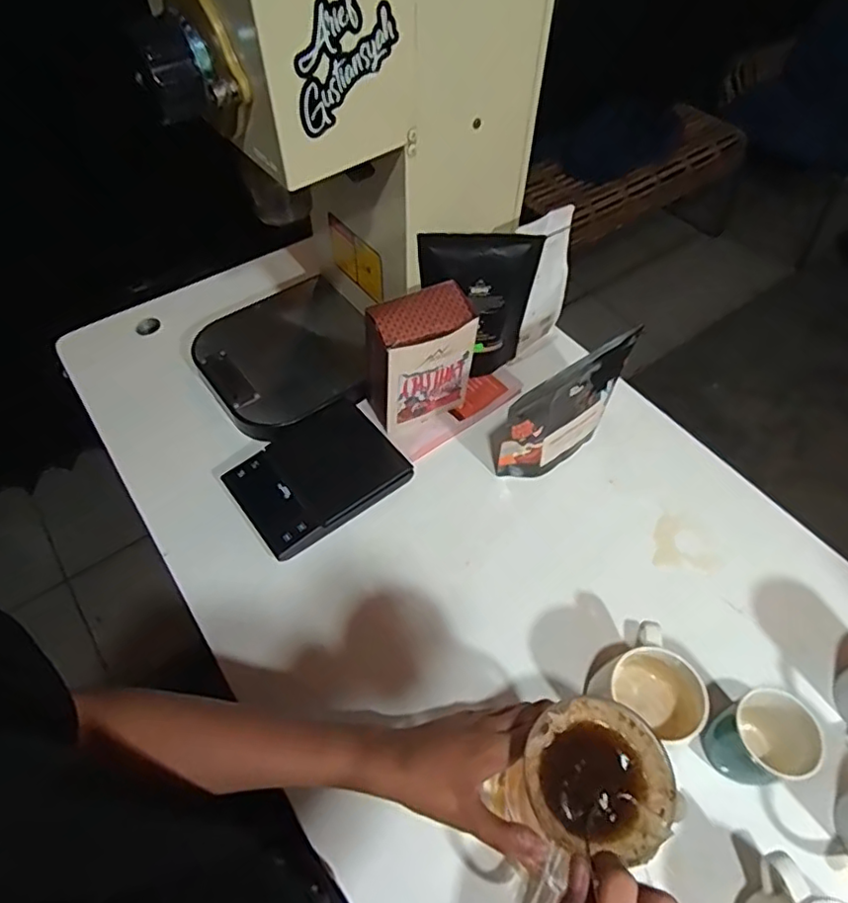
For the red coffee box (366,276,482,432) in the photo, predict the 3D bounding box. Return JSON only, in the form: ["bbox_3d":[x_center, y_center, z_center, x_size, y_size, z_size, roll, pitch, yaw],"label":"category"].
[{"bbox_3d":[-0.007,-0.103,0.689,0.118,0.163,0.080,-15,56,-12],"label":"red coffee box"}]

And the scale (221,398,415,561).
[{"bbox_3d":[-0.125,0.025,0.675,0.176,0.029,0.134,-31,61,-21],"label":"scale"}]

